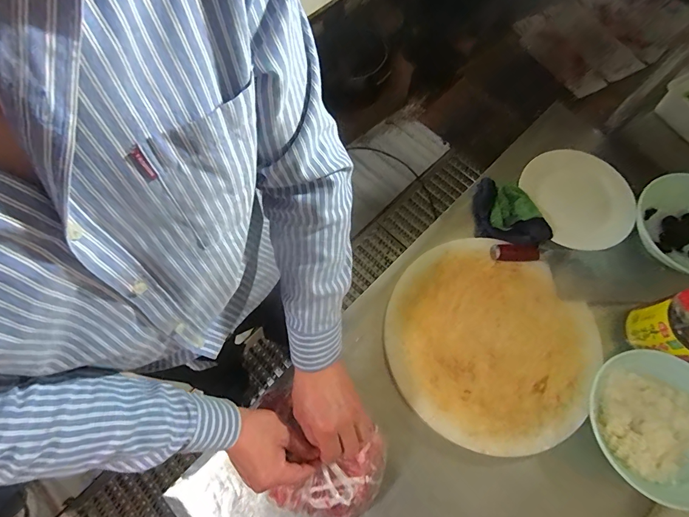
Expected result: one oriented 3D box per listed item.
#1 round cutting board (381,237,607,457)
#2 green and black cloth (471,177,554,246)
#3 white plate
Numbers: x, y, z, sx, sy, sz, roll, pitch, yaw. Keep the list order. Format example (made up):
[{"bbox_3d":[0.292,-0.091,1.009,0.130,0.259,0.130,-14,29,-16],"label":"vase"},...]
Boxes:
[{"bbox_3d":[0.264,0.150,0.663,0.371,0.022,0.356,0,69,1],"label":"round cutting board"},{"bbox_3d":[0.355,-0.092,0.760,0.164,0.034,0.135,18,70,7],"label":"green and black cloth"},{"bbox_3d":[0.524,-0.138,0.798,0.206,0.035,0.240,-23,71,-8],"label":"white plate"}]

